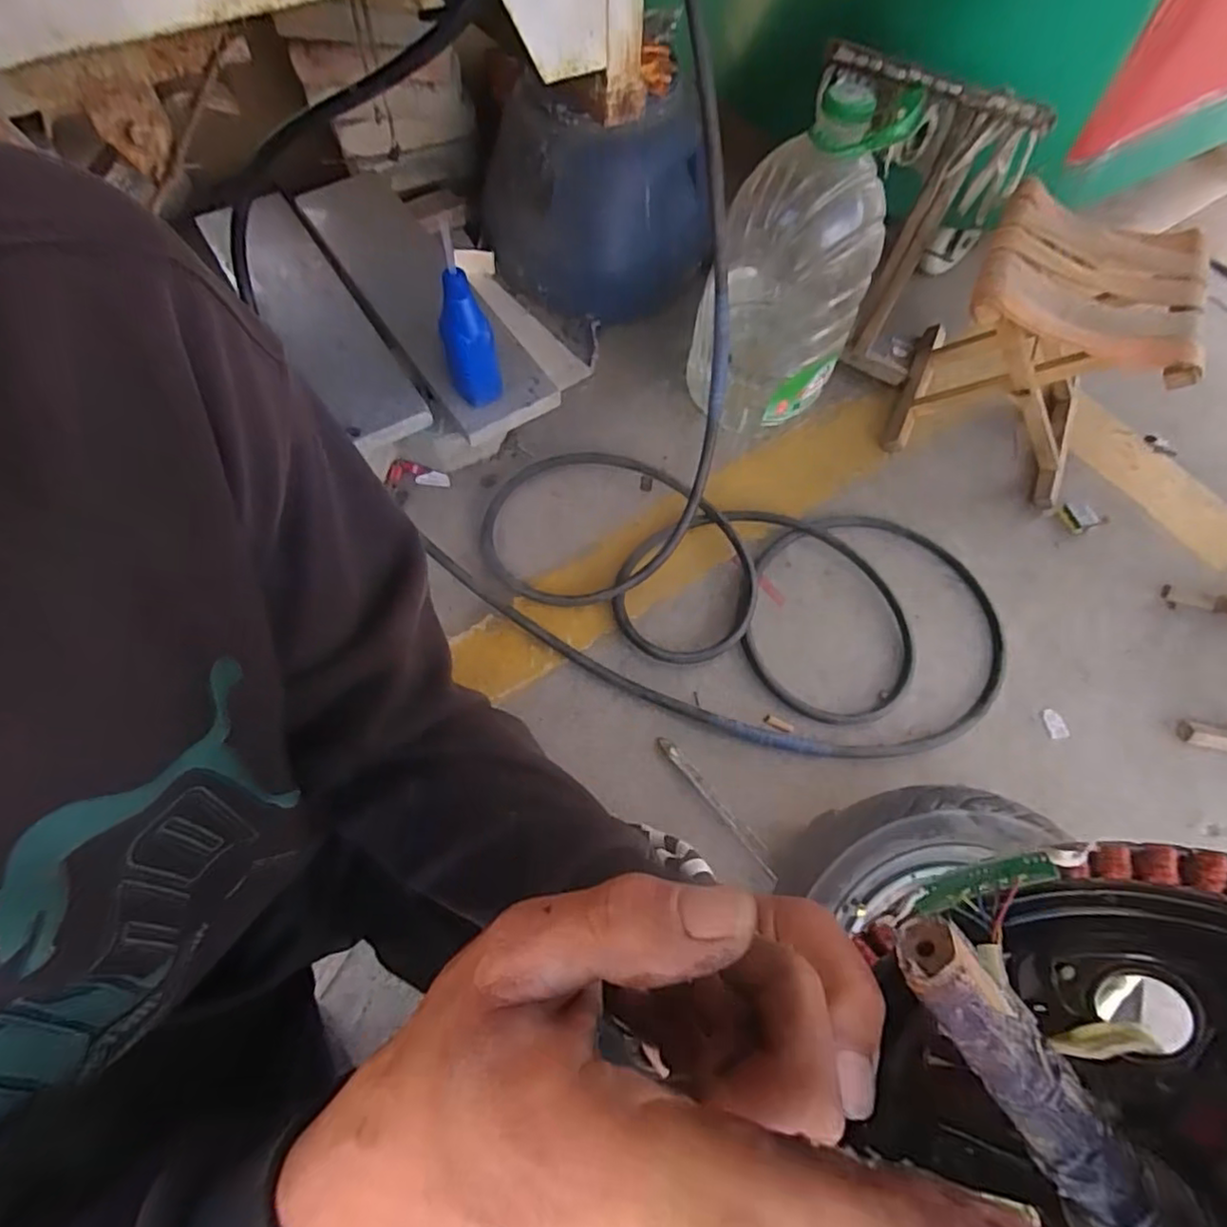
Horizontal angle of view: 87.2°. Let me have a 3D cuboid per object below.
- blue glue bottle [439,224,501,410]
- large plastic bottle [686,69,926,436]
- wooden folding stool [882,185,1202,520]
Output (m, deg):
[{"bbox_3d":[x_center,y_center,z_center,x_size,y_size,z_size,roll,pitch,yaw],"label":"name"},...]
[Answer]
[{"bbox_3d":[-0.183,-0.341,0.815,0.060,0.208,0.049,-24,66,-13],"label":"blue glue bottle"},{"bbox_3d":[0.239,-0.465,0.893,0.209,0.420,0.189,18,65,5],"label":"large plastic bottle"},{"bbox_3d":[0.636,-0.401,0.973,0.280,0.273,0.295,23,66,7],"label":"wooden folding stool"}]

